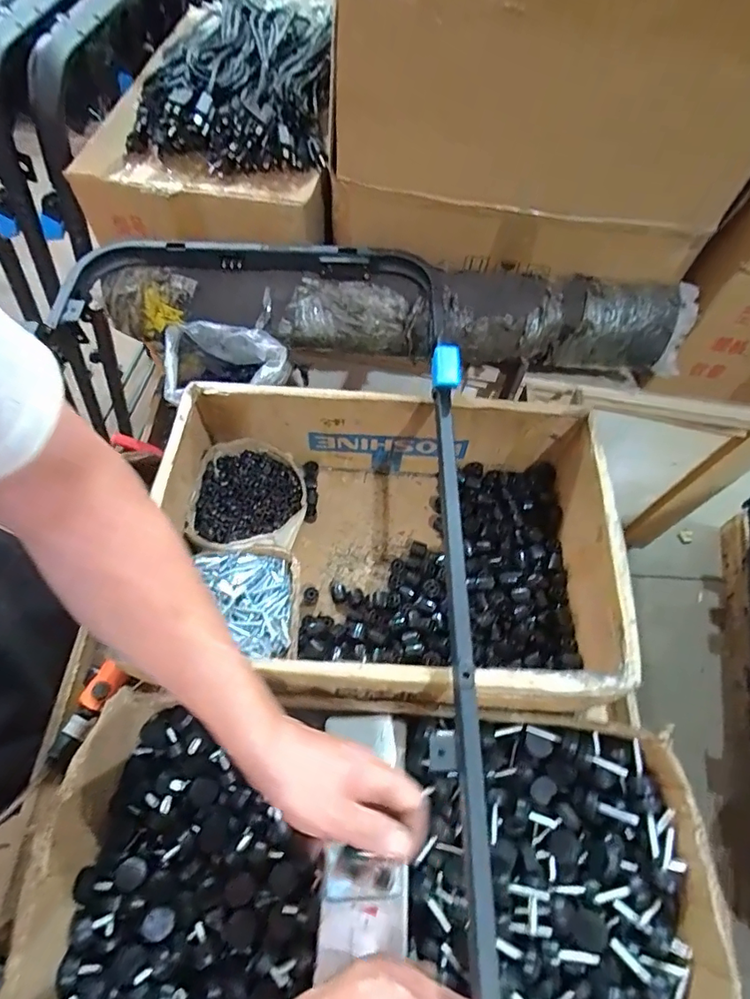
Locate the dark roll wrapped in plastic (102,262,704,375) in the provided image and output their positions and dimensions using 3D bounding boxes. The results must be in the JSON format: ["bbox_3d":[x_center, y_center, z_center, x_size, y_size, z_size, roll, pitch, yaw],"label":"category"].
[{"bbox_3d":[0.037,-0.269,0.753,0.852,0.132,0.119,1,62,-2],"label":"dark roll wrapped in plastic"}]

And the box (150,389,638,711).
[{"bbox_3d":[0.010,0.066,0.637,0.499,0.186,0.351,2,62,-1],"label":"box"}]

